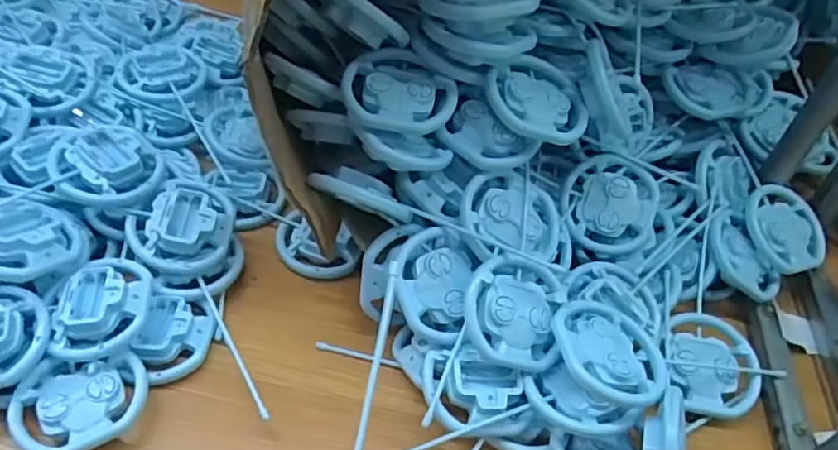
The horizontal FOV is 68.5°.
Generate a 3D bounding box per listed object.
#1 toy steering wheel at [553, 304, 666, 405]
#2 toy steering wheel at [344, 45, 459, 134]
[{"bbox_3d":[0.161,0.105,0.522,0.096,0.023,0.096,13,42,-12],"label":"toy steering wheel"},{"bbox_3d":[-0.018,-0.122,0.564,0.101,0.024,0.085,-4,61,-12],"label":"toy steering wheel"}]

